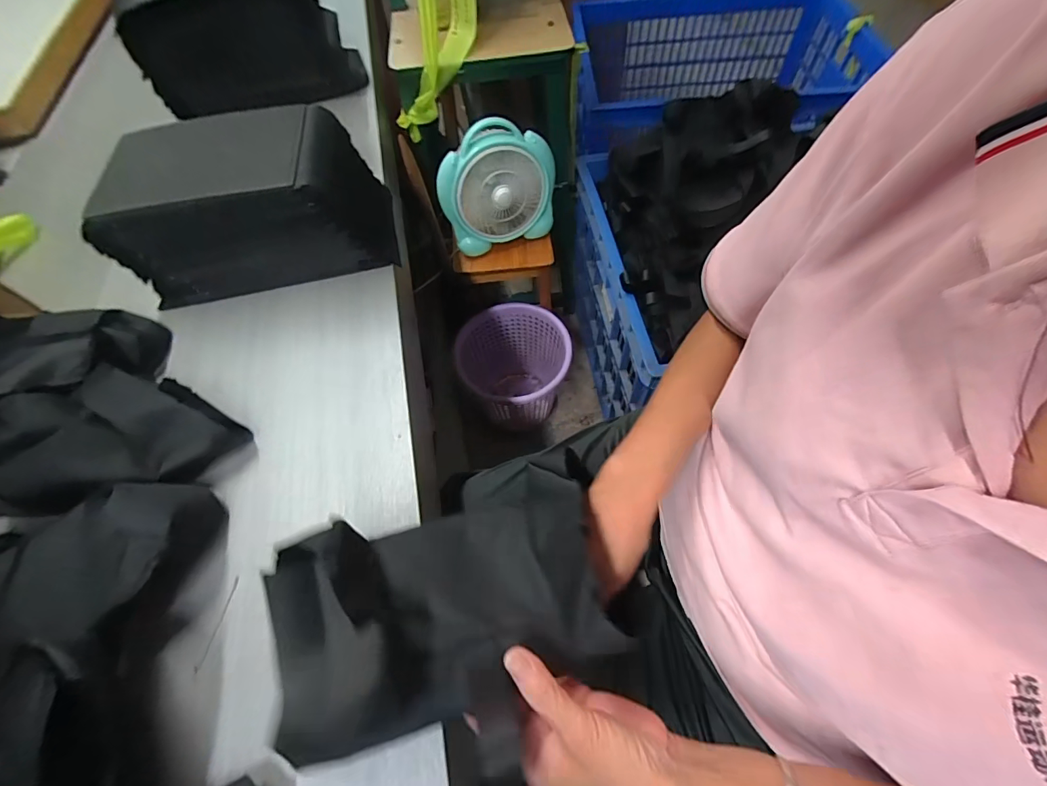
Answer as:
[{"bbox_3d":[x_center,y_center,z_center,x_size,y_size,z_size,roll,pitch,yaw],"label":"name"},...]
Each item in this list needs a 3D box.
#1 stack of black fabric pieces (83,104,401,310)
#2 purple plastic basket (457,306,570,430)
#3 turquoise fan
[{"bbox_3d":[-0.326,-0.234,0.541,0.291,0.140,0.161,-12,61,-4],"label":"stack of black fabric pieces"},{"bbox_3d":[-0.003,-0.049,1.199,0.237,0.286,0.282,-30,63,-13],"label":"purple plastic basket"},{"bbox_3d":[-0.049,-0.410,0.916,0.238,0.219,0.080,-12,61,-3],"label":"turquoise fan"}]

